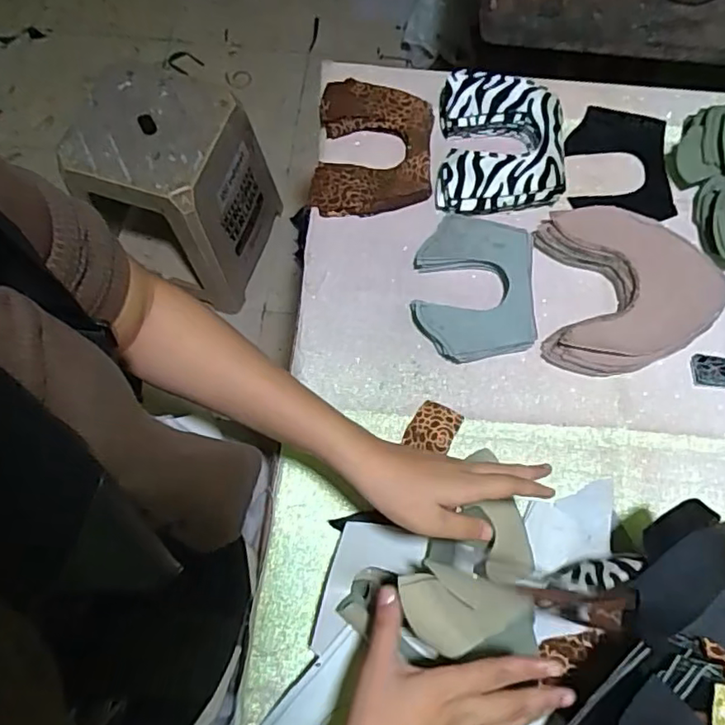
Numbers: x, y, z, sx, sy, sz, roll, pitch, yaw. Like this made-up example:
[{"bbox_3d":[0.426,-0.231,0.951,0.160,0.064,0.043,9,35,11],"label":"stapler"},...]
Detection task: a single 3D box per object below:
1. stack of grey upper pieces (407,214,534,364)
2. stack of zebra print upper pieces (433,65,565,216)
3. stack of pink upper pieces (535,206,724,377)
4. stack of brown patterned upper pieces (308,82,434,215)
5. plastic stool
[{"bbox_3d":[0.115,-0.077,0.612,0.118,0.026,0.154,2,71,0],"label":"stack of grey upper pieces"},{"bbox_3d":[0.154,-0.239,0.660,0.133,0.055,0.159,5,71,1],"label":"stack of zebra print upper pieces"},{"bbox_3d":[0.274,-0.074,0.610,0.172,0.035,0.171,2,71,0],"label":"stack of pink upper pieces"},{"bbox_3d":[0.012,-0.245,0.678,0.131,0.028,0.167,2,71,0],"label":"stack of brown patterned upper pieces"},{"bbox_3d":[-0.388,-0.380,1.271,0.292,0.361,0.285,21,72,7],"label":"plastic stool"}]

